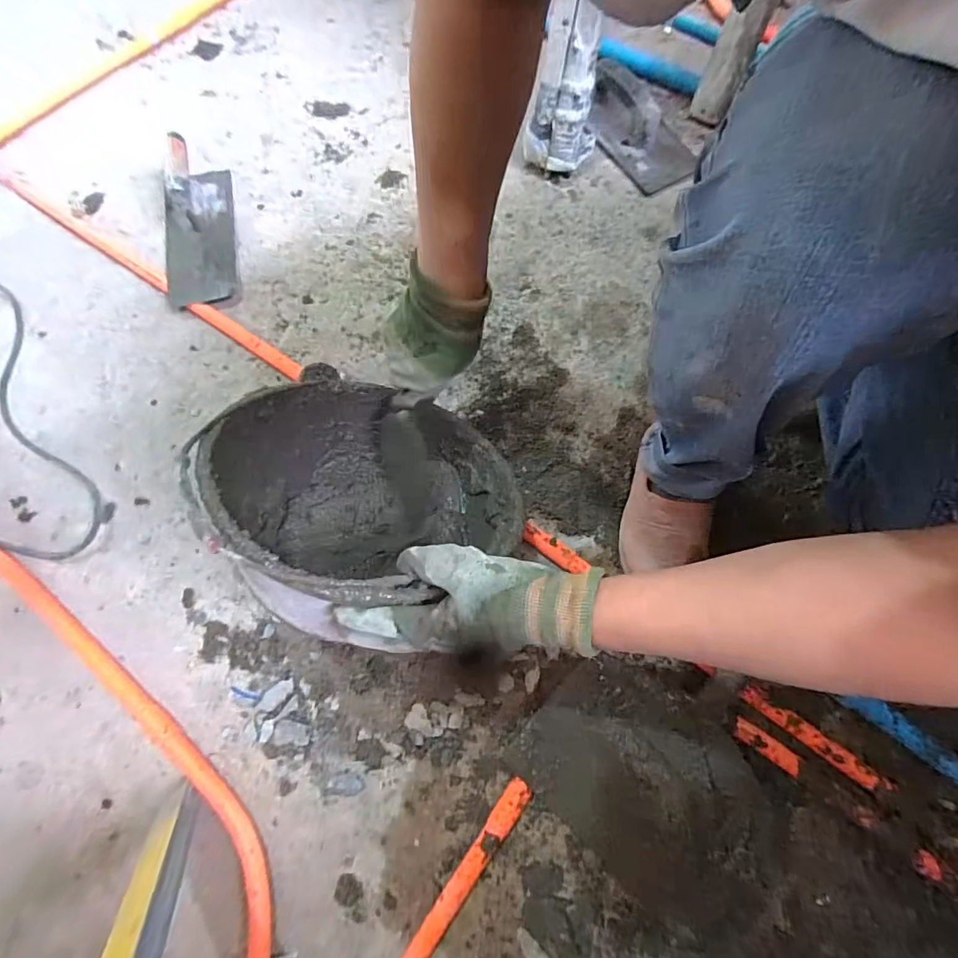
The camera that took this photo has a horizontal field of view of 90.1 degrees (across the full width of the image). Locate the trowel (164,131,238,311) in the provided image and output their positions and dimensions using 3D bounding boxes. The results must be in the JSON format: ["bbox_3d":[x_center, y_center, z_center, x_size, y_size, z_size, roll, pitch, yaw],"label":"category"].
[{"bbox_3d":[-0.434,-0.395,0.724,0.092,0.081,0.279,-13,72,-3],"label":"trowel"}]

